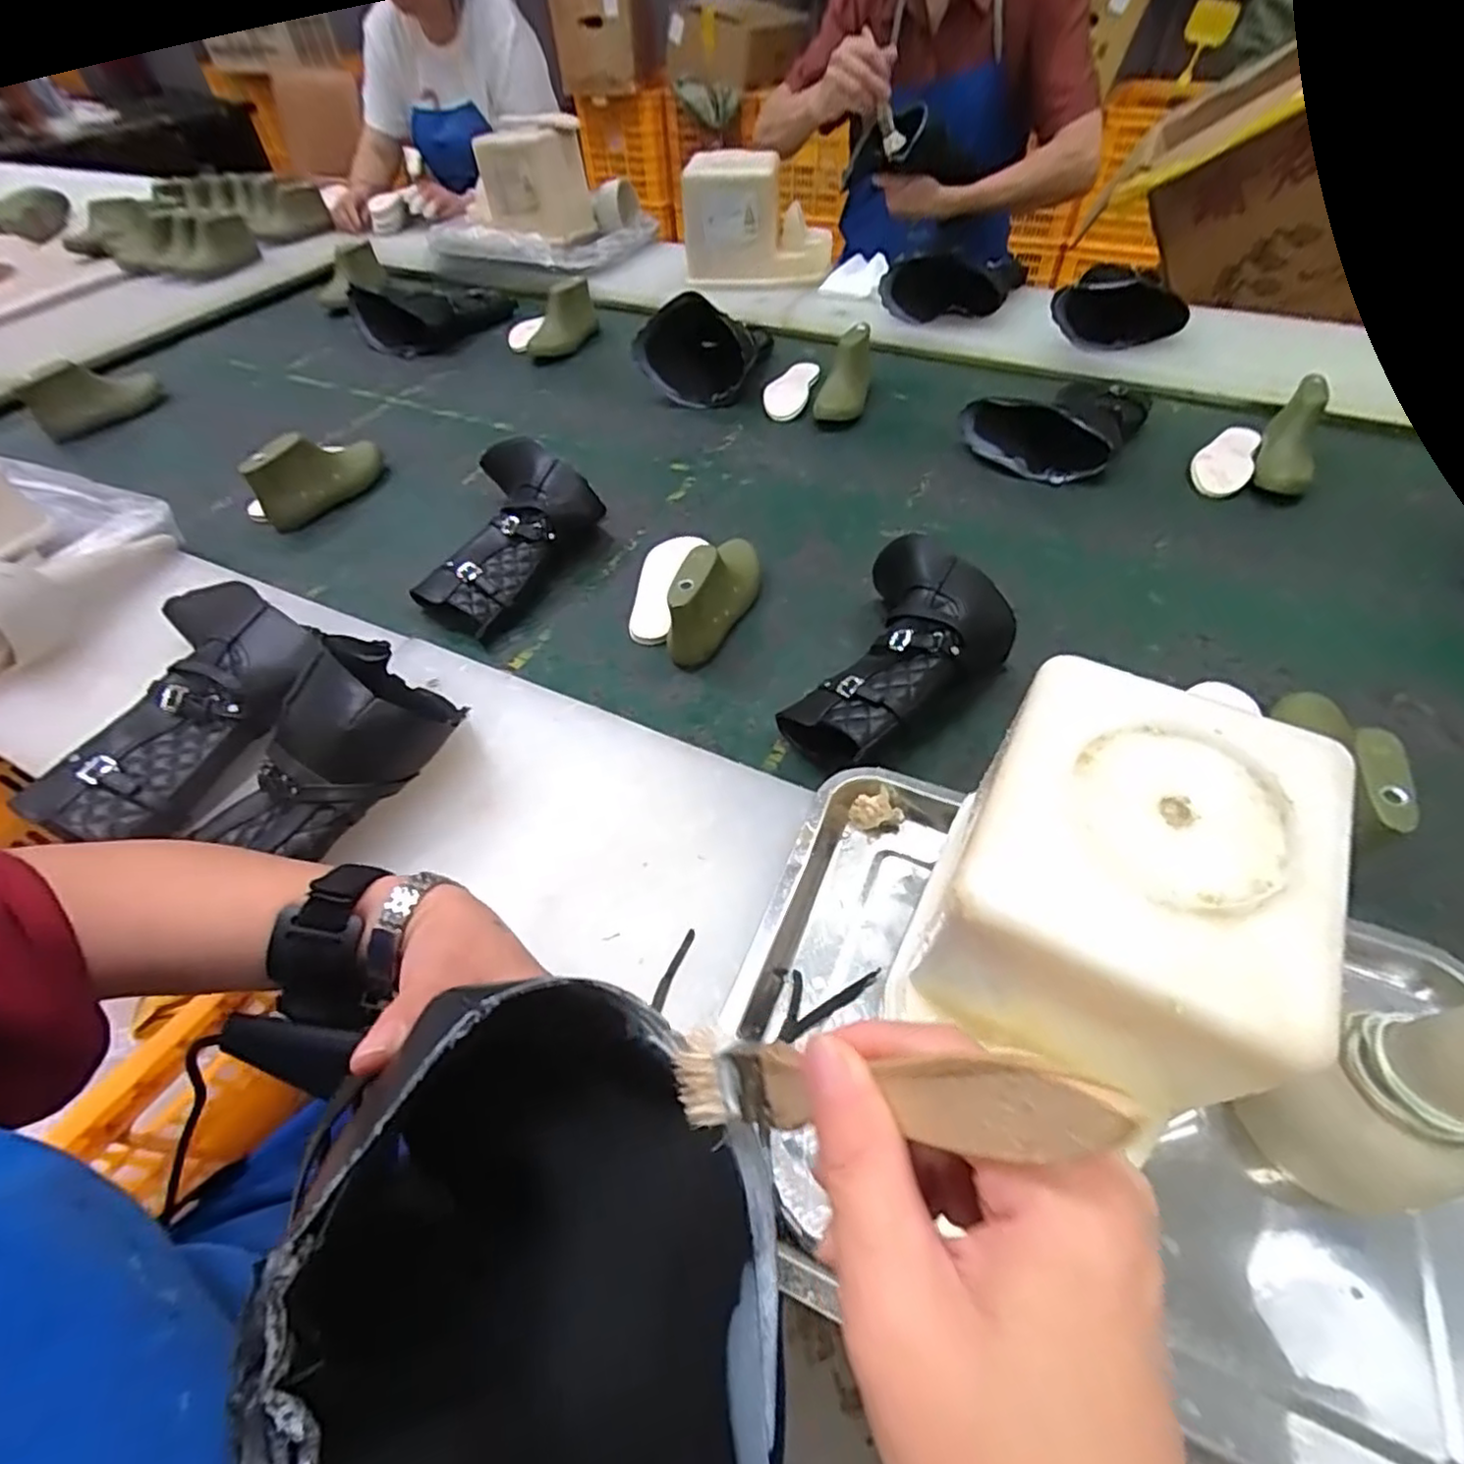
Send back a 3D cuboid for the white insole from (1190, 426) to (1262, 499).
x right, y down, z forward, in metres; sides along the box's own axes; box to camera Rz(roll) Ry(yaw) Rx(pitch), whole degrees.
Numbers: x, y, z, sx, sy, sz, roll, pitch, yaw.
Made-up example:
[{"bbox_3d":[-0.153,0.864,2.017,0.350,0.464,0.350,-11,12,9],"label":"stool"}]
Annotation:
[{"bbox_3d":[0.602,-0.334,0.810,0.063,0.010,0.173,26,57,21],"label":"white insole"}]

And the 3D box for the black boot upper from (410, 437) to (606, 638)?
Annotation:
[{"bbox_3d":[-0.262,-0.213,0.693,0.155,0.098,0.205,23,56,19],"label":"black boot upper"}]

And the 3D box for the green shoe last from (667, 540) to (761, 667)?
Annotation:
[{"bbox_3d":[-0.013,-0.145,0.656,0.045,0.083,0.159,17,54,15],"label":"green shoe last"}]

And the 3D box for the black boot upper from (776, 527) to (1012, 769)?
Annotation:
[{"bbox_3d":[0.141,-0.057,0.560,0.133,0.101,0.231,28,58,22],"label":"black boot upper"}]

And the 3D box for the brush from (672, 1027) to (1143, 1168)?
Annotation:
[{"bbox_3d":[0.027,0.088,0.165,0.016,0.140,0.021,36,52,-17],"label":"brush"}]

